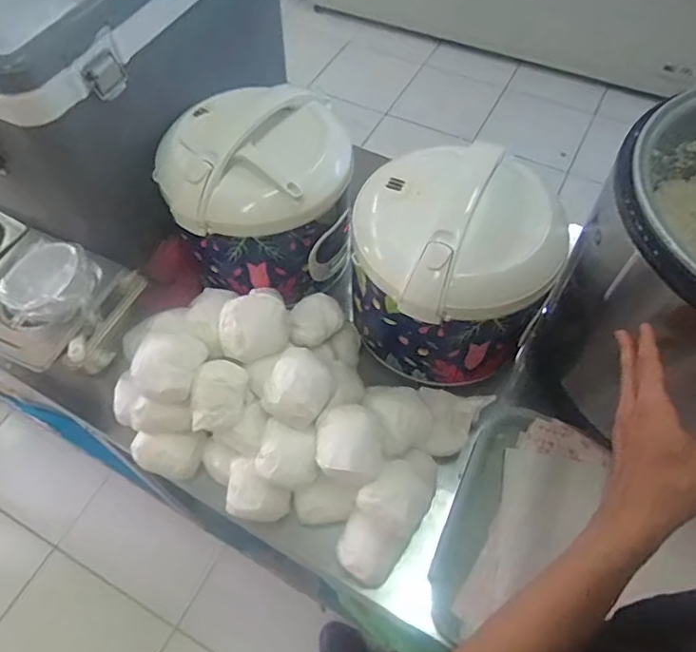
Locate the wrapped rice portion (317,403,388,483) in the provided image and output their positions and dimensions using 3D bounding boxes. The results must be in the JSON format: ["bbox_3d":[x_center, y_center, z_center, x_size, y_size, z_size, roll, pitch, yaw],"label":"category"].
[{"bbox_3d":[0.002,0.134,0.612,0.071,0.051,0.078,0,58,0],"label":"wrapped rice portion"}]

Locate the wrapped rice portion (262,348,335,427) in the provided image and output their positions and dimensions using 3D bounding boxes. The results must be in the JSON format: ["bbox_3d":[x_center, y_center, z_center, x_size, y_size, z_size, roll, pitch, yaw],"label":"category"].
[{"bbox_3d":[-0.054,0.070,0.627,0.070,0.043,0.080,29,62,17],"label":"wrapped rice portion"}]

